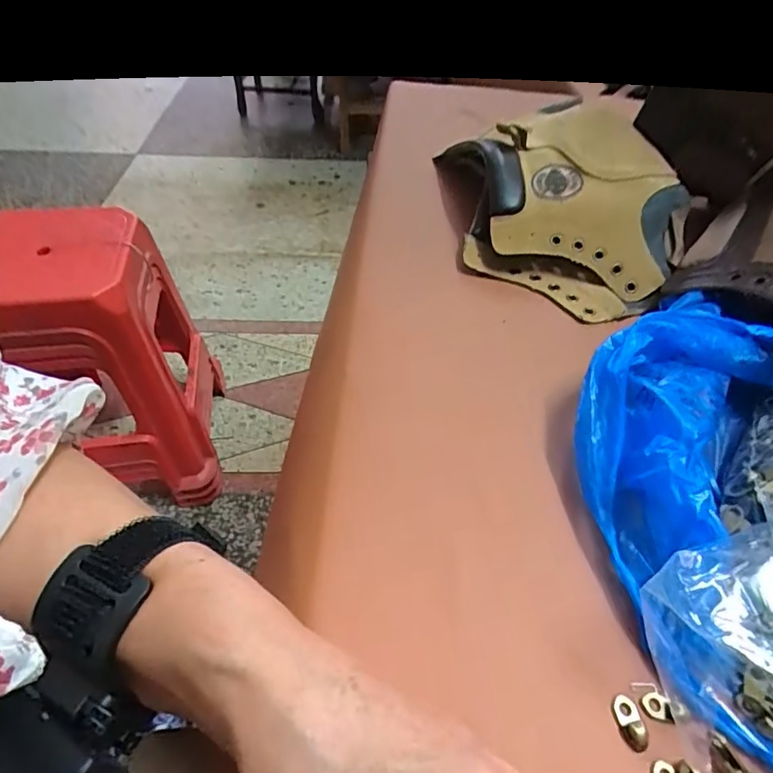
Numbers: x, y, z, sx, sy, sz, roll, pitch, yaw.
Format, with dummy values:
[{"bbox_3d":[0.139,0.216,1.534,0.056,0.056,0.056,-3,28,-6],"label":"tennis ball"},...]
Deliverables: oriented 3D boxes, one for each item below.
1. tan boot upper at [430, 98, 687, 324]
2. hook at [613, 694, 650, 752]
[{"bbox_3d":[0.138,-0.152,0.425,0.192,0.089,0.168,22,50,17],"label":"tan boot upper"},{"bbox_3d":[0.097,0.133,0.209,0.009,0.004,0.018,-8,48,-10],"label":"hook"}]

